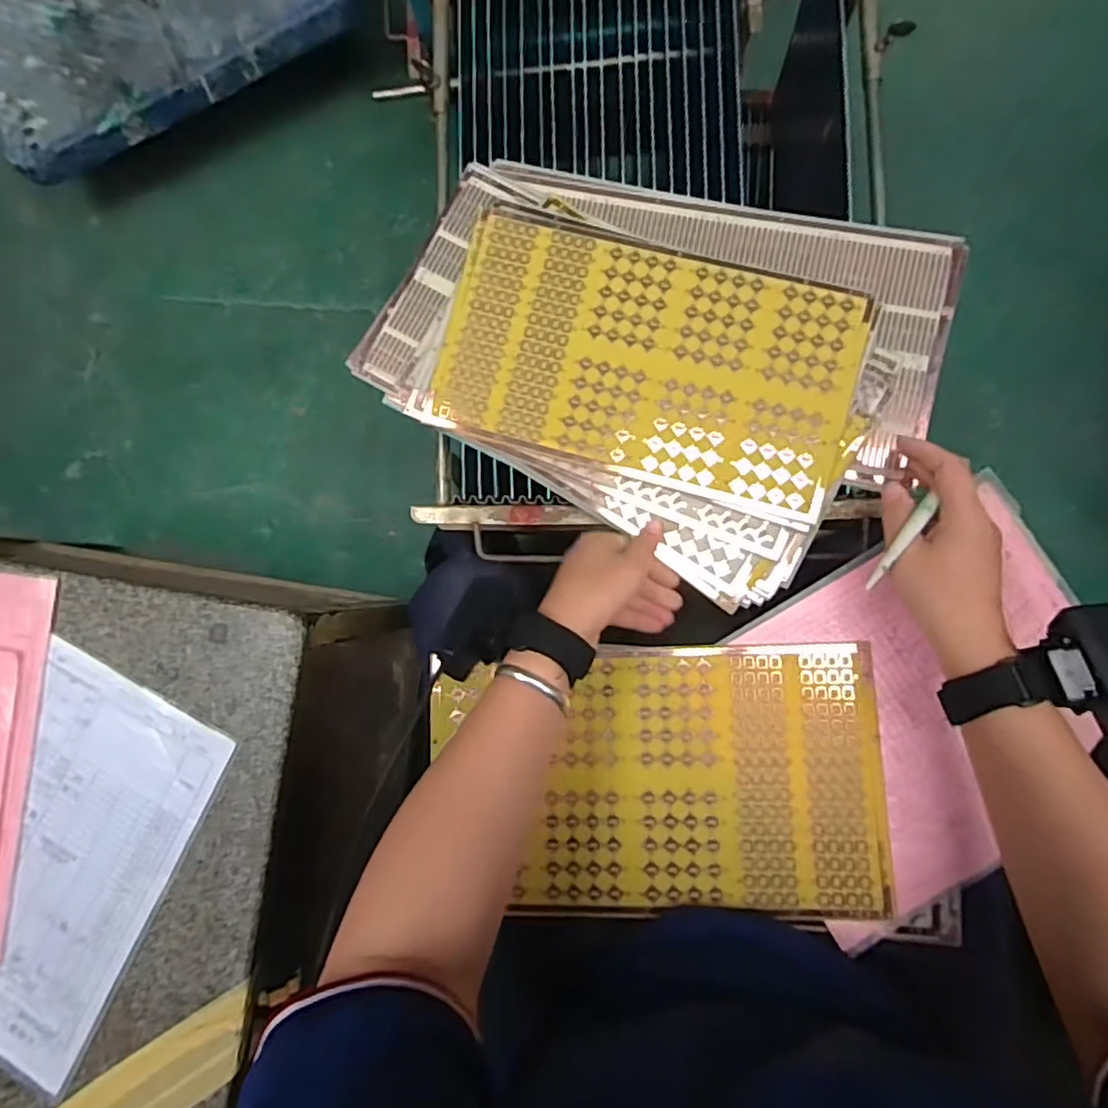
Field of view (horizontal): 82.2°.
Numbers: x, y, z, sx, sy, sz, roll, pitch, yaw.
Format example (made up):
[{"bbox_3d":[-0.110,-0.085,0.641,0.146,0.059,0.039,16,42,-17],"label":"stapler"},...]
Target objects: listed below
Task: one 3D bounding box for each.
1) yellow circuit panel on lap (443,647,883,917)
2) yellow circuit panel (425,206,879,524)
[{"bbox_3d":[0.072,0.160,0.457,0.310,0.008,0.184,-2,82,4],"label":"yellow circuit panel on lap"},{"bbox_3d":[0.073,-0.154,0.500,0.310,0.005,0.178,16,89,6],"label":"yellow circuit panel"}]

